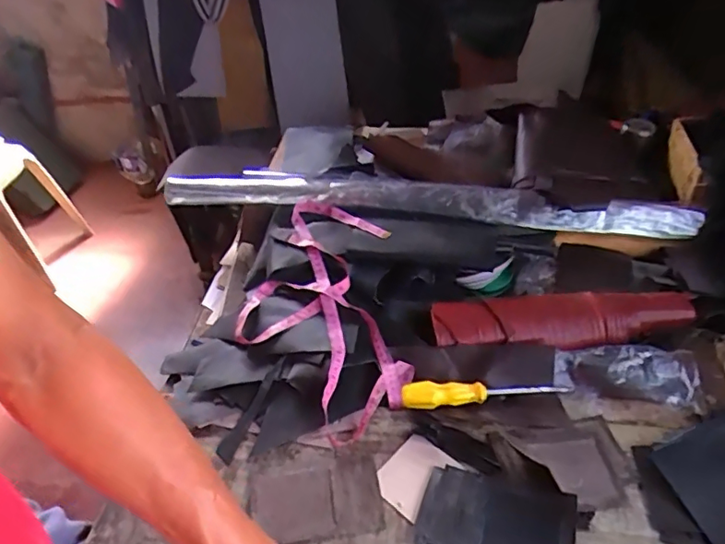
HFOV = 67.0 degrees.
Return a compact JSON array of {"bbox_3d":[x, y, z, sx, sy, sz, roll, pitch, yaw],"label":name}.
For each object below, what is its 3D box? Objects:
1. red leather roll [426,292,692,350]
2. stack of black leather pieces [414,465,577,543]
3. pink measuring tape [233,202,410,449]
[{"bbox_3d":[0.245,0.058,0.666,0.321,0.035,0.077,-3,41,1],"label":"red leather roll"},{"bbox_3d":[0.118,0.229,0.495,0.134,0.026,0.089,12,44,18],"label":"stack of black leather pieces"},{"bbox_3d":[-0.057,0.036,0.703,0.197,0.056,0.388,-7,41,-3],"label":"pink measuring tape"}]

